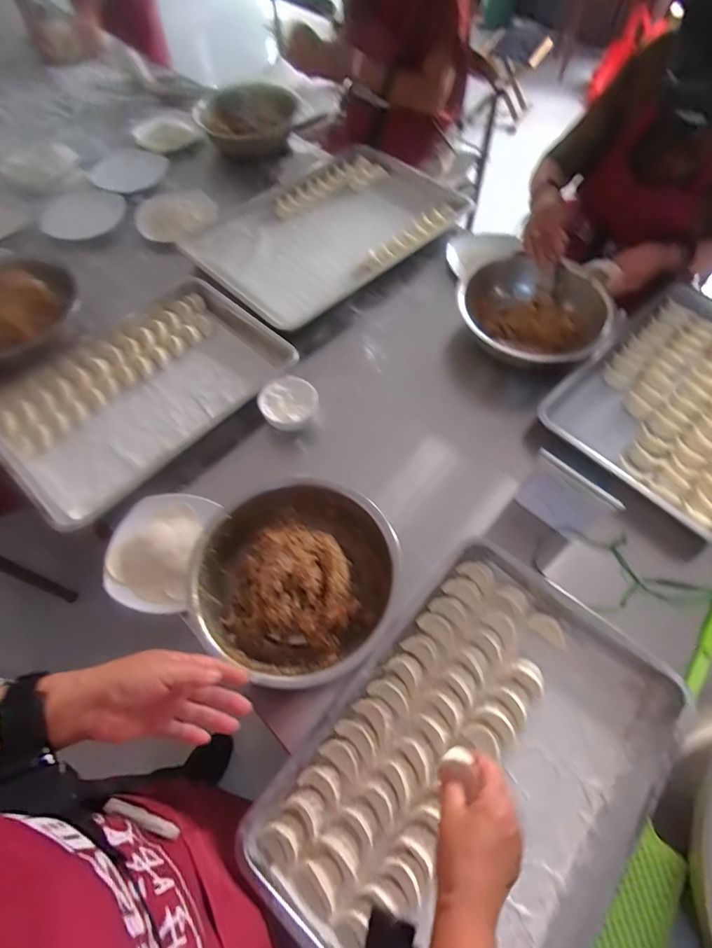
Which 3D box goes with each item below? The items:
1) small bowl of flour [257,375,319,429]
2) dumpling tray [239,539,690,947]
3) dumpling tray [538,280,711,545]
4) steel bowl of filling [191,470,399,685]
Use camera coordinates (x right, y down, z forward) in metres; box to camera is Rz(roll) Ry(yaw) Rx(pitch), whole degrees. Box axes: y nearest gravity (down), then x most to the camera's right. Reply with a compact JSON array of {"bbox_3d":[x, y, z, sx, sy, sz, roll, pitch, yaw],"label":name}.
[{"bbox_3d":[-0.120,-0.130,0.807,0.100,0.035,0.099,0,62,0],"label":"small bowl of flour"},{"bbox_3d":[0.144,0.358,0.559,0.337,0.065,0.480,37,68,18],"label":"dumpling tray"},{"bbox_3d":[0.612,-0.152,0.823,0.507,0.038,0.342,-40,68,-19],"label":"dumpling tray"},{"bbox_3d":[-0.083,0.152,0.653,0.269,0.100,0.245,0,62,0],"label":"steel bowl of filling"}]

